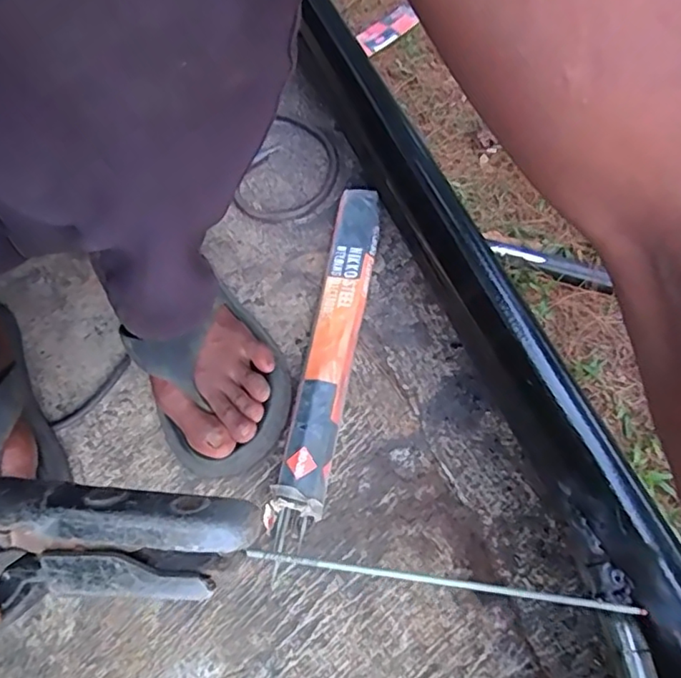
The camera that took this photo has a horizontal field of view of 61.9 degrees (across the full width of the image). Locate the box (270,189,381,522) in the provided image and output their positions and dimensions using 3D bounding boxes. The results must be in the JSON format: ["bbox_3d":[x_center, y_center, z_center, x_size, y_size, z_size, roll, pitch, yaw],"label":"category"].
[{"bbox_3d":[-0.006,-0.002,0.479,0.044,0.037,0.294,8,64,8],"label":"box"}]

